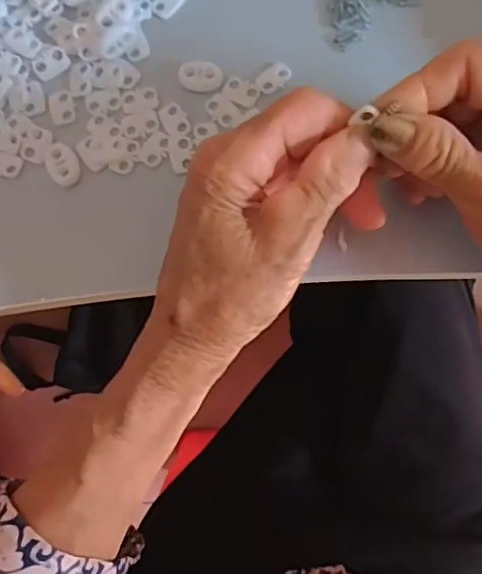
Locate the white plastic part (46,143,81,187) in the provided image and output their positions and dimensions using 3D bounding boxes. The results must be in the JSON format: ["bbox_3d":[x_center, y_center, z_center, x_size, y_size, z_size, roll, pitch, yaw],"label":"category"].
[{"bbox_3d":[-0.088,-0.061,0.278,0.015,0.004,0.023,-22,80,-1],"label":"white plastic part"}]

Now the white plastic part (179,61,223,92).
[{"bbox_3d":[-0.020,-0.106,0.283,0.021,0.004,0.015,3,81,3],"label":"white plastic part"}]

